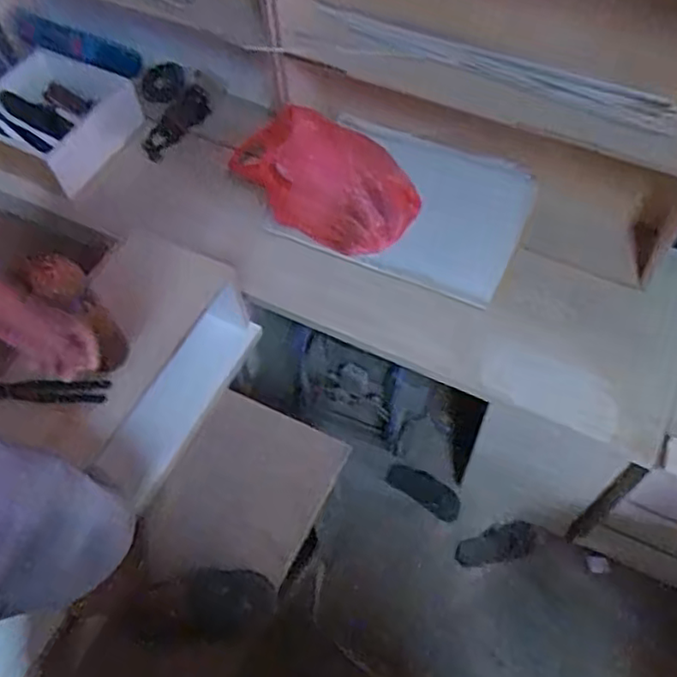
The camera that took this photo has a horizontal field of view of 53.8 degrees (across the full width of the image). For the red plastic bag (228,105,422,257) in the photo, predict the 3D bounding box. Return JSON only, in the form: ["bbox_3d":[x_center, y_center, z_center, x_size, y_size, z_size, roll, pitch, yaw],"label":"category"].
[{"bbox_3d":[-0.009,-0.382,1.609,0.408,0.215,0.217,28,64,17],"label":"red plastic bag"}]

